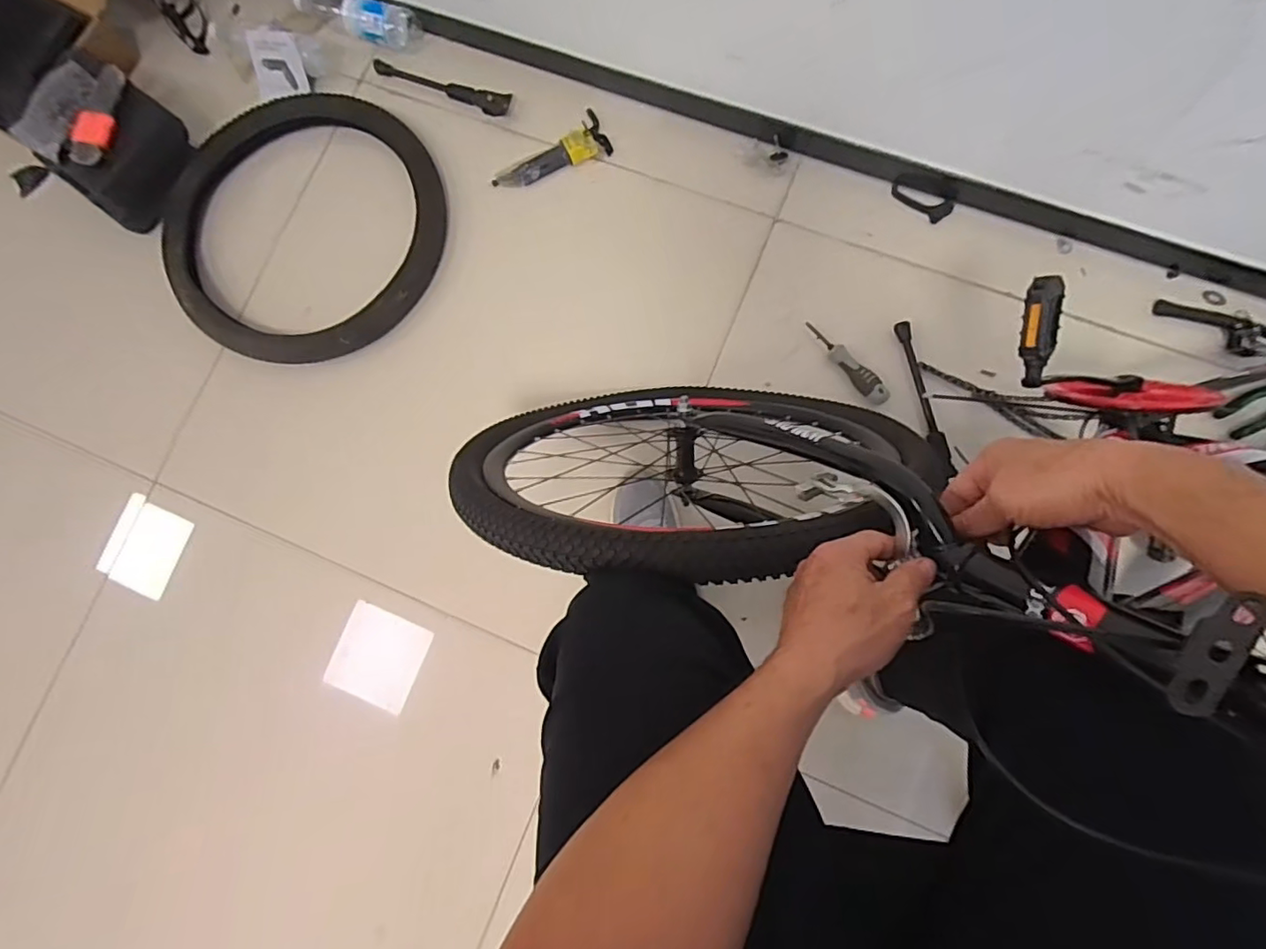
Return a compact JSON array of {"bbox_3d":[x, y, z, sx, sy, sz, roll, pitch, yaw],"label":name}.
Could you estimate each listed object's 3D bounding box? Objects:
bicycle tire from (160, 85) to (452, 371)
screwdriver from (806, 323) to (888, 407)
[{"bbox_3d":[-0.551,-0.428,0.964,0.470,0.064,0.476,4,83,5],"label":"bicycle tire"},{"bbox_3d":[0.331,-0.176,0.897,0.034,0.026,0.166,-34,81,0],"label":"screwdriver"}]

